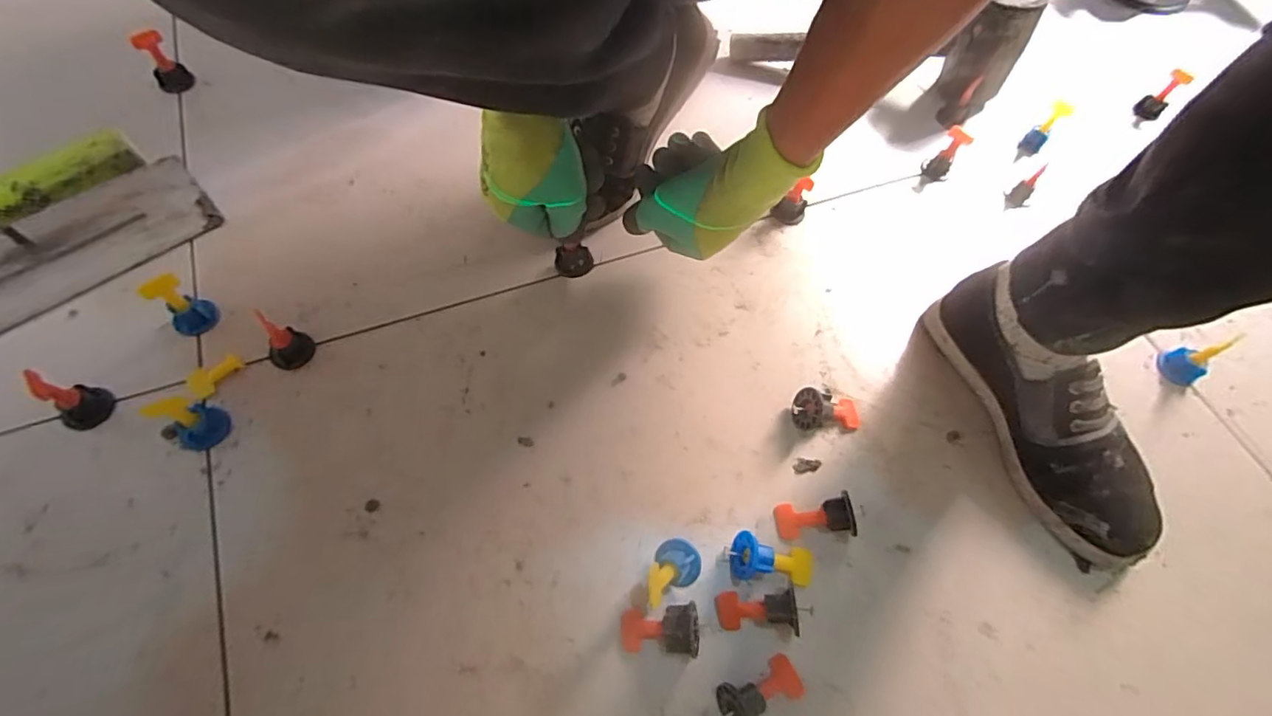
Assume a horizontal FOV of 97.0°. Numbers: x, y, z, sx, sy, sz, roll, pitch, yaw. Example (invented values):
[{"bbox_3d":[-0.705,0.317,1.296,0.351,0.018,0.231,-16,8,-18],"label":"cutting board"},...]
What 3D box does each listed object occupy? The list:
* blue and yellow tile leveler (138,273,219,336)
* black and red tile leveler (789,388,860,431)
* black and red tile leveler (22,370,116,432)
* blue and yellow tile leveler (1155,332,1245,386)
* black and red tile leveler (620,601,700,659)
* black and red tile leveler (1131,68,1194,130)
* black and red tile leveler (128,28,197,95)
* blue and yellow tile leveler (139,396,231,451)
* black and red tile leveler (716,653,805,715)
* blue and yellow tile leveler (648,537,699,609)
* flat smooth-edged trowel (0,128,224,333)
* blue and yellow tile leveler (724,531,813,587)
[{"bbox_3d":[-0.362,-0.042,0.445,0.029,0.052,0.031,32,65,12],"label":"blue and yellow tile leveler"},{"bbox_3d":[0.159,0.041,0.469,0.057,0.031,0.037,4,63,-15],"label":"black and red tile leveler"},{"bbox_3d":[-0.409,0.030,0.404,0.028,0.047,0.032,18,63,5],"label":"black and red tile leveler"},{"bbox_3d":[0.502,-0.002,0.503,0.027,0.052,0.033,25,64,8],"label":"blue and yellow tile leveler"},{"bbox_3d":[0.017,0.180,0.376,0.052,0.026,0.031,6,62,-1],"label":"black and red tile leveler"},{"bbox_3d":[0.642,-0.318,0.691,0.029,0.071,0.029,38,46,14],"label":"black and red tile leveler"},{"bbox_3d":[-0.485,-0.301,0.575,0.032,0.066,0.030,-37,71,-20],"label":"black and red tile leveler"},{"bbox_3d":[-0.329,0.042,0.402,0.040,0.053,0.032,14,63,3],"label":"blue and yellow tile leveler"},{"bbox_3d":[0.082,0.217,0.363,0.057,0.030,0.029,-21,67,-13],"label":"black and red tile leveler"},{"bbox_3d":[0.022,0.145,0.388,0.046,0.042,0.033,-25,67,-16],"label":"blue and yellow tile leveler"},{"bbox_3d":[-0.509,-0.096,0.455,0.109,0.092,0.268,43,67,16],"label":"flat smooth-edged trowel"},{"bbox_3d":[0.101,0.147,0.408,0.063,0.029,0.031,13,63,-11],"label":"blue and yellow tile leveler"}]

